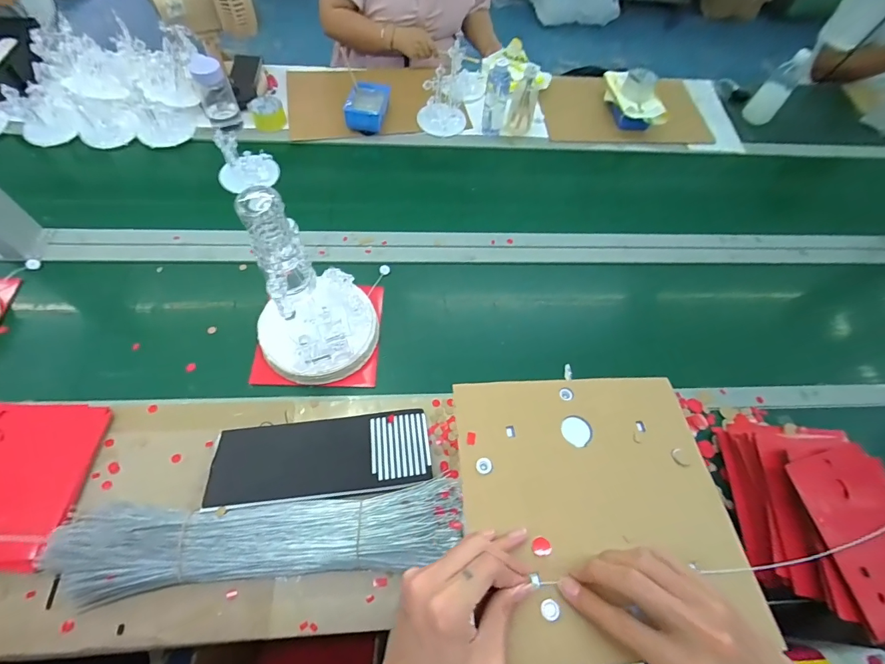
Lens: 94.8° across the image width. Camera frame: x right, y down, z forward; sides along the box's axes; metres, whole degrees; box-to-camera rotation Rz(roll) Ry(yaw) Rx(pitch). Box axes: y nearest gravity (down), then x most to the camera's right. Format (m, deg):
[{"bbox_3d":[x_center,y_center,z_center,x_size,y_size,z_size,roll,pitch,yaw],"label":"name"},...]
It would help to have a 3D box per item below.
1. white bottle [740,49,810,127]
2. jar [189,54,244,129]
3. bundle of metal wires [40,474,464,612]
[{"bbox_3d":[1.020,-0.744,1.241,0.082,0.068,0.219,36,105,16],"label":"white bottle"},{"bbox_3d":[-0.556,-0.592,0.987,0.077,0.126,0.069,-23,65,-14],"label":"jar"},{"bbox_3d":[-0.266,0.296,0.581,0.522,0.043,0.113,-4,62,-4],"label":"bundle of metal wires"}]

